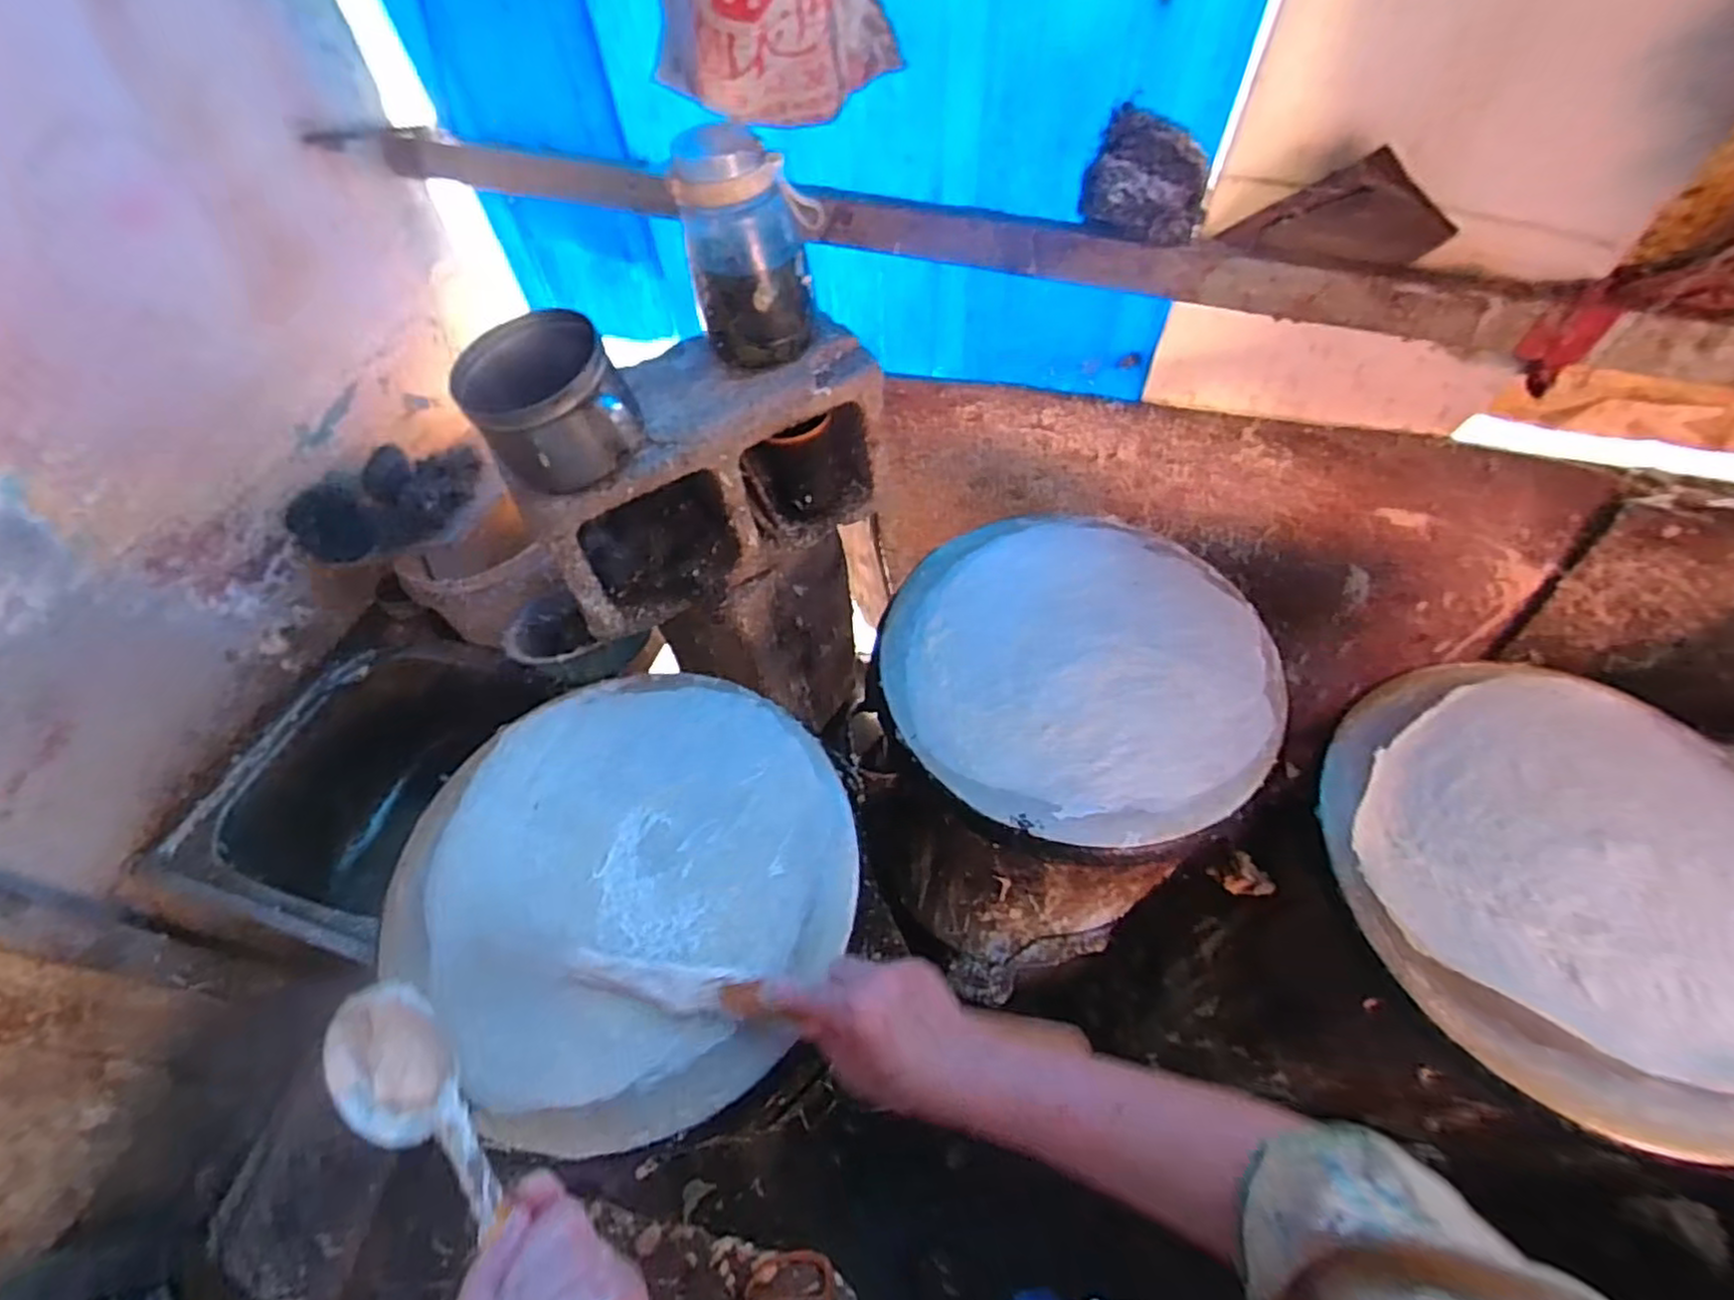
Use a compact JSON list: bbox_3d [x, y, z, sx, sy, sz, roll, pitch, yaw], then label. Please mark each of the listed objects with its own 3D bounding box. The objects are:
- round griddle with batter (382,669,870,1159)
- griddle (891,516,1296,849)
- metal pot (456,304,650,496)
[{"bbox_3d":[-0.193,0.173,0.604,0.362,0.029,0.345,-2,55,2],"label":"round griddle with batter"},{"bbox_3d":[0.205,0.006,0.720,0.361,0.023,0.358,-2,55,2],"label":"griddle"},{"bbox_3d":[-0.278,-0.216,0.663,0.136,0.105,0.150,-24,57,-13],"label":"metal pot"}]

